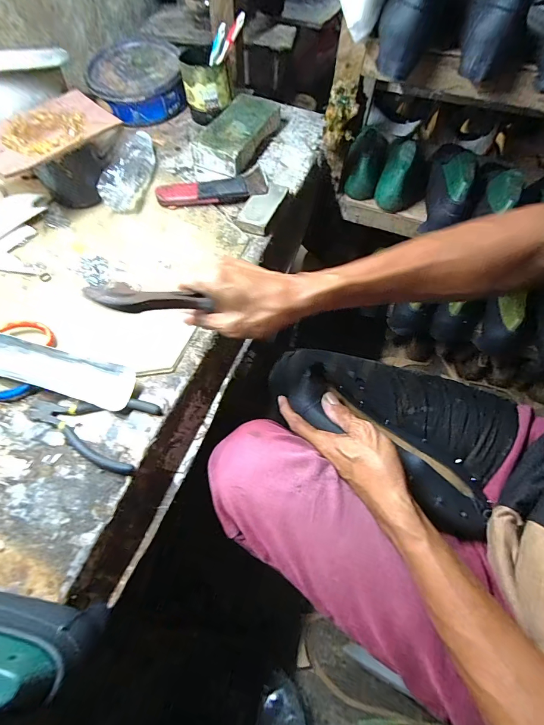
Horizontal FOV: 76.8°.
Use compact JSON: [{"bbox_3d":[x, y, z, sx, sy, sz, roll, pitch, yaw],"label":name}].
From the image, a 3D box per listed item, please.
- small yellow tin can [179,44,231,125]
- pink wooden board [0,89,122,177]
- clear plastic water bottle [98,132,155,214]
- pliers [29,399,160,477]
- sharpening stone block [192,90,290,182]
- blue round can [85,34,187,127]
[{"bbox_3d":[-0.119,-0.507,0.635,0.083,0.098,0.072,-6,62,-5],"label":"small yellow tin can"},{"bbox_3d":[-0.328,-0.337,0.495,0.120,0.010,0.178,41,67,19],"label":"pink wooden board"},{"bbox_3d":[-0.234,-0.329,0.576,0.054,0.045,0.175,3,62,0],"label":"clear plastic water bottle"},{"bbox_3d":[-0.205,0.068,0.378,0.144,0.012,0.078,13,62,5],"label":"pliers"},{"bbox_3d":[-0.063,-0.414,0.621,0.106,0.040,0.223,20,63,9],"label":"sharpening stone block"},{"bbox_3d":[-0.265,-0.558,0.680,0.172,0.064,0.198,-9,63,-6],"label":"blue round can"}]

